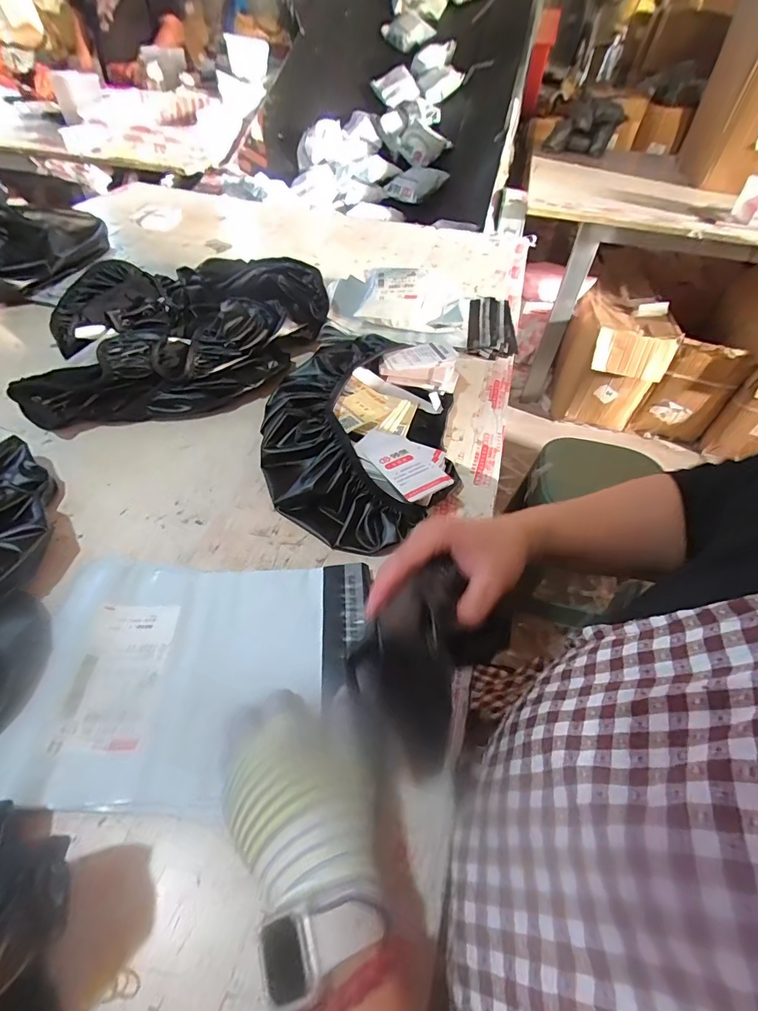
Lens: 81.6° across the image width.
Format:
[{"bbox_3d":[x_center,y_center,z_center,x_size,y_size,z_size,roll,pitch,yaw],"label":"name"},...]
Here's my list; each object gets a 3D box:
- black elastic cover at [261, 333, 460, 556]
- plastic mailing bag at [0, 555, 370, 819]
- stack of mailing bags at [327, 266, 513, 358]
[{"bbox_3d":[-0.026,-0.129,0.614,0.262,0.050,0.436,4,49,-1],"label":"black elastic cover"},{"bbox_3d":[-0.161,0.143,0.395,0.279,0.018,0.214,4,49,-1],"label":"plastic mailing bag"},{"bbox_3d":[0.079,-0.380,0.817,0.357,0.081,0.211,7,49,1],"label":"stack of mailing bags"}]

